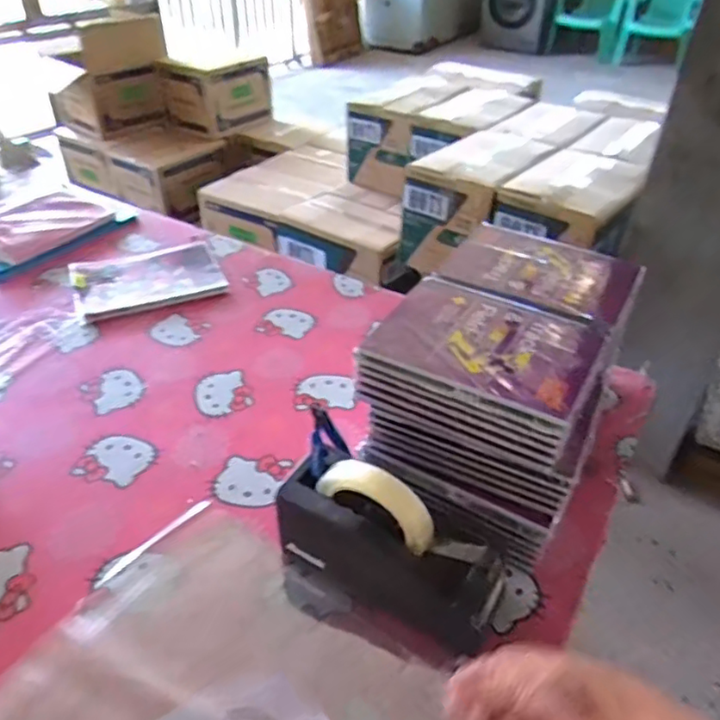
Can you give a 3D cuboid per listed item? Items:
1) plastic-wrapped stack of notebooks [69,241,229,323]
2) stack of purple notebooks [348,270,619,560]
[{"bbox_3d":[-0.338,-0.134,0.980,0.222,0.018,0.173,-16,42,-20],"label":"plastic-wrapped stack of notebooks"},{"bbox_3d":[0.121,0.050,0.618,0.214,0.162,0.172,23,44,25],"label":"stack of purple notebooks"}]

